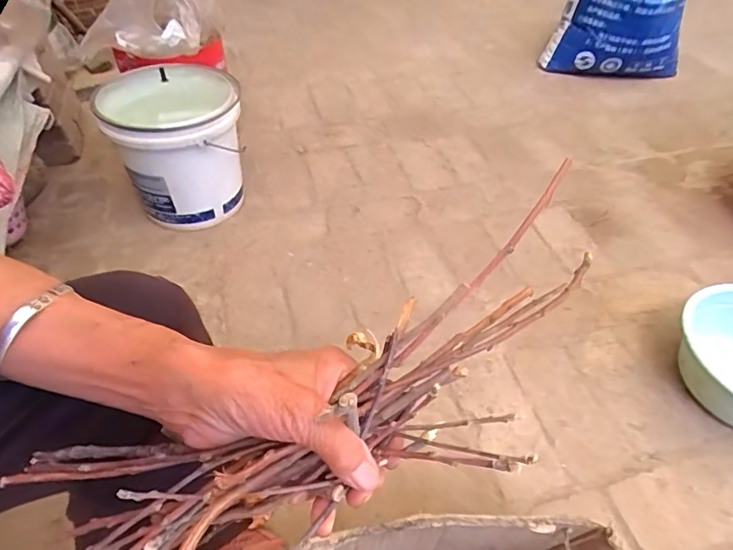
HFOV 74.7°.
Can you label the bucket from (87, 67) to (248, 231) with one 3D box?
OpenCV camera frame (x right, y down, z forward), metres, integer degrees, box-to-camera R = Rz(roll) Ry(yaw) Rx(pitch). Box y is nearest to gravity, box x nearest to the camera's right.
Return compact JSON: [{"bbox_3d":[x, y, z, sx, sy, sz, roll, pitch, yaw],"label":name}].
[{"bbox_3d":[-0.389,-0.266,1.051,0.239,0.289,0.236,0,47,0],"label":"bucket"}]

